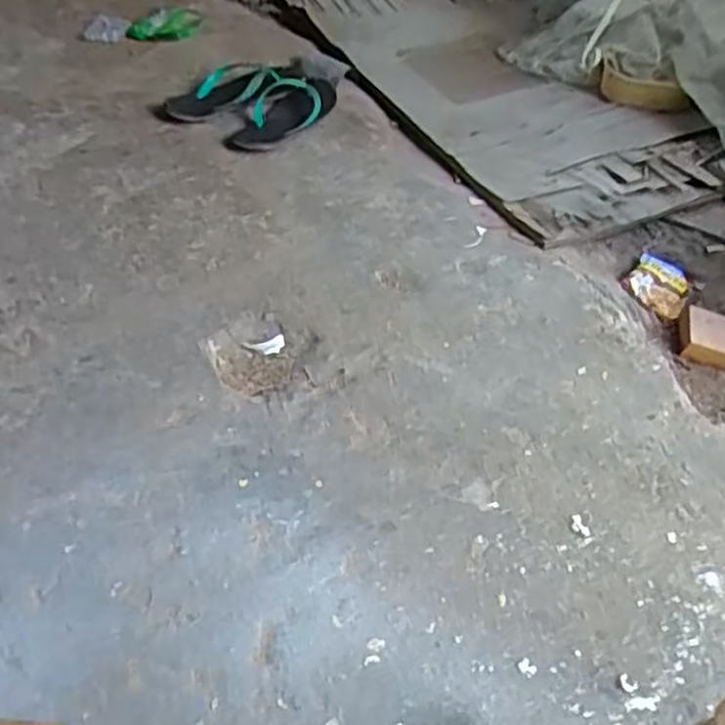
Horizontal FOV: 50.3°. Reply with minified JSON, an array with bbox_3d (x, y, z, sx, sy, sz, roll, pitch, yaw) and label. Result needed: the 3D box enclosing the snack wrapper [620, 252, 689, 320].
[{"bbox_3d":[0.468,-0.126,1.227,0.099,0.014,0.115,36,55,3],"label":"snack wrapper"}]

